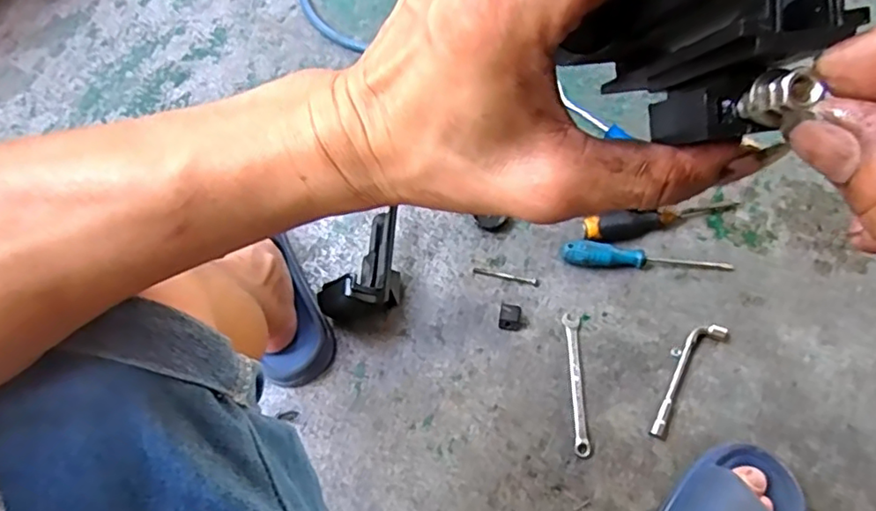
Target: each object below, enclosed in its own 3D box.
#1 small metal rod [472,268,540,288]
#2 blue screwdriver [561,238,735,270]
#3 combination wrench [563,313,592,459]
[{"bbox_3d":[0.083,0.026,0.720,0.081,0.004,0.010,14,68,9],"label":"small metal rod"},{"bbox_3d":[0.245,0.002,0.705,0.189,0.033,0.029,2,66,4],"label":"blue screwdriver"},{"bbox_3d":[0.156,0.142,0.663,0.018,0.004,0.157,0,66,3],"label":"combination wrench"}]

